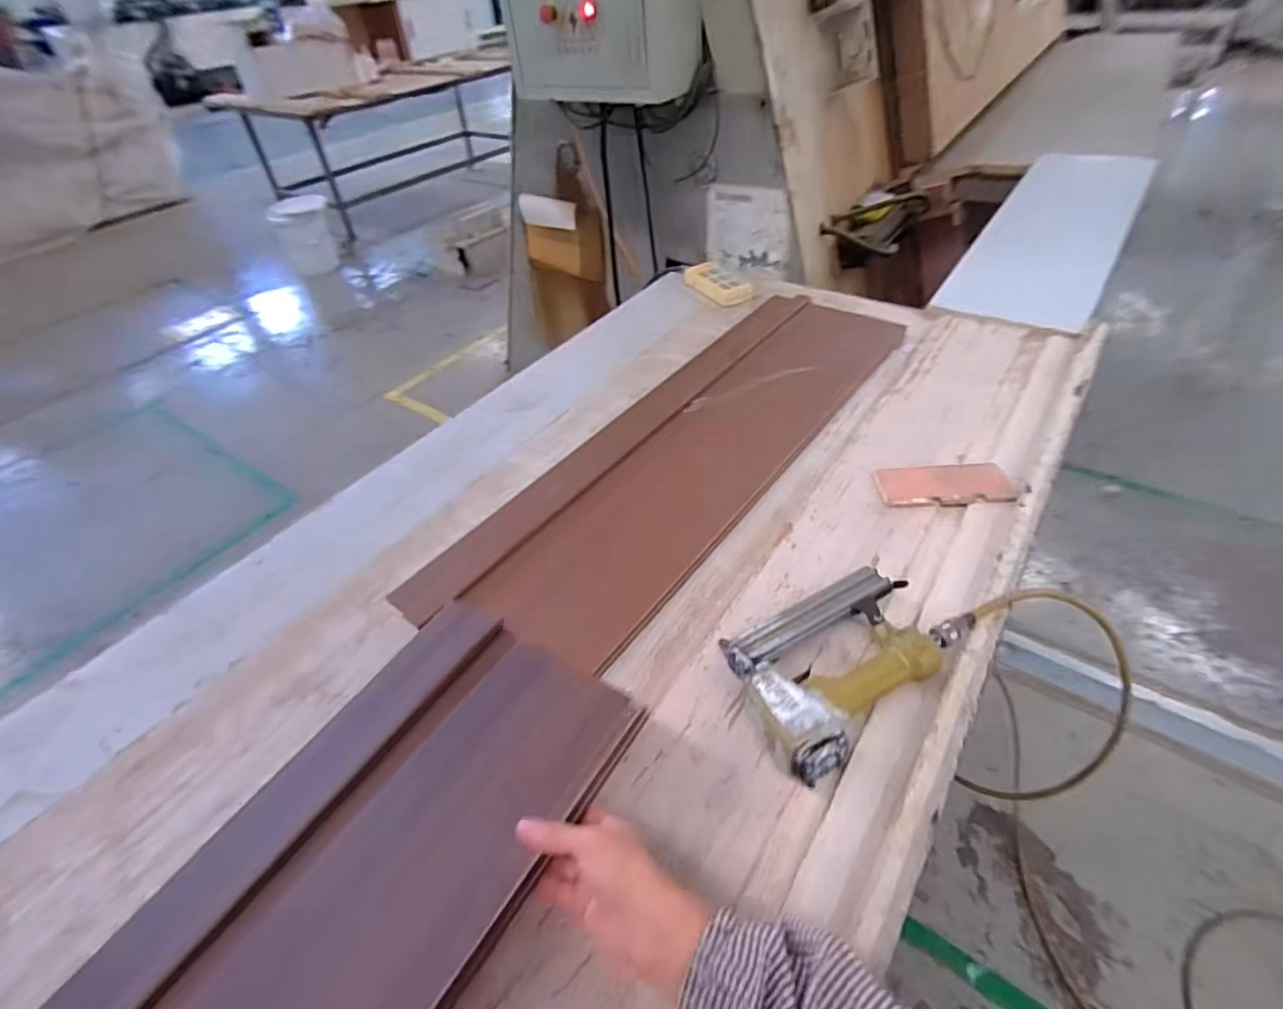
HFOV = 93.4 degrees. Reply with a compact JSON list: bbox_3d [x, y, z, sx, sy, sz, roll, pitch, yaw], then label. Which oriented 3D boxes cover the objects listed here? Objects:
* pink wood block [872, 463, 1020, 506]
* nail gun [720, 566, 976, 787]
[{"bbox_3d":[0.422,-0.030,0.846,0.177,0.005,0.081,-1,46,10],"label":"pink wood block"},{"bbox_3d":[0.212,0.156,0.636,0.255,0.069,0.170,-25,46,-18],"label":"nail gun"}]

